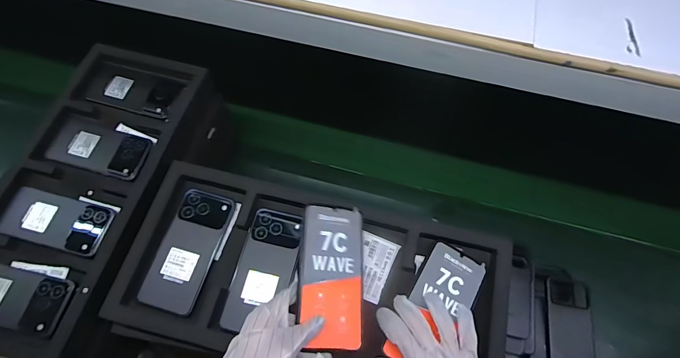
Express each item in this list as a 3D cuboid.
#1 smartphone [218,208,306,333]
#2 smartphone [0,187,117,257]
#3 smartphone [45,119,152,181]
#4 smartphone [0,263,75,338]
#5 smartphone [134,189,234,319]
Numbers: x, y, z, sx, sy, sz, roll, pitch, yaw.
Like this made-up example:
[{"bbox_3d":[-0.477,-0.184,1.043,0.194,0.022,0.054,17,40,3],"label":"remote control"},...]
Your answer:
[{"bbox_3d":[-0.098,0.117,0.481,0.071,0.013,0.155,12,66,4],"label":"smartphone"},{"bbox_3d":[-0.411,0.061,0.535,0.159,0.012,0.077,13,66,5],"label":"smartphone"},{"bbox_3d":[-0.383,-0.048,0.584,0.154,0.012,0.076,14,66,5],"label":"smartphone"},{"bbox_3d":[-0.442,0.158,0.492,0.155,0.015,0.073,13,63,3],"label":"smartphone"},{"bbox_3d":[-0.202,0.093,0.489,0.073,0.013,0.159,15,66,6],"label":"smartphone"}]

